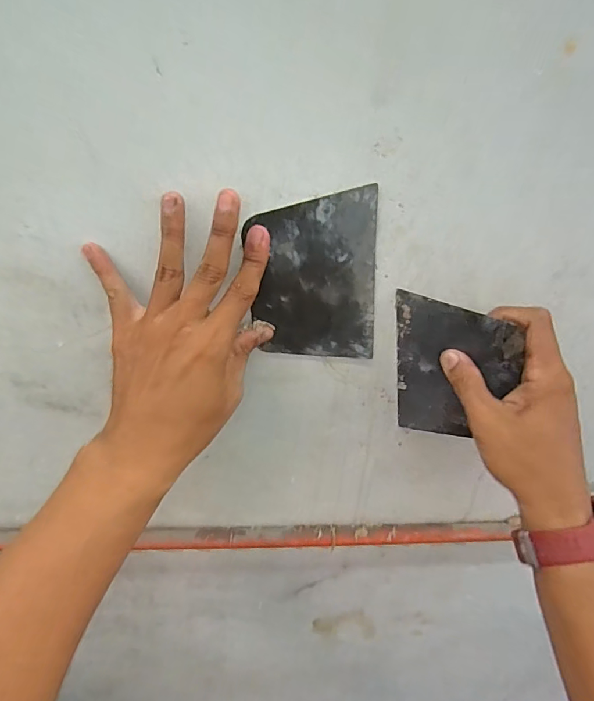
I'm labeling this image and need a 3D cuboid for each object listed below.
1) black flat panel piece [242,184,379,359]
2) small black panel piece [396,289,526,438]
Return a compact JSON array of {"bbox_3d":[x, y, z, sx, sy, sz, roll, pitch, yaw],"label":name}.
[{"bbox_3d":[0.017,-0.054,0.351,0.098,0.132,0.004,3,32,-6],"label":"black flat panel piece"},{"bbox_3d":[0.129,0.022,0.376,0.094,0.138,0.005,13,40,30],"label":"small black panel piece"}]

